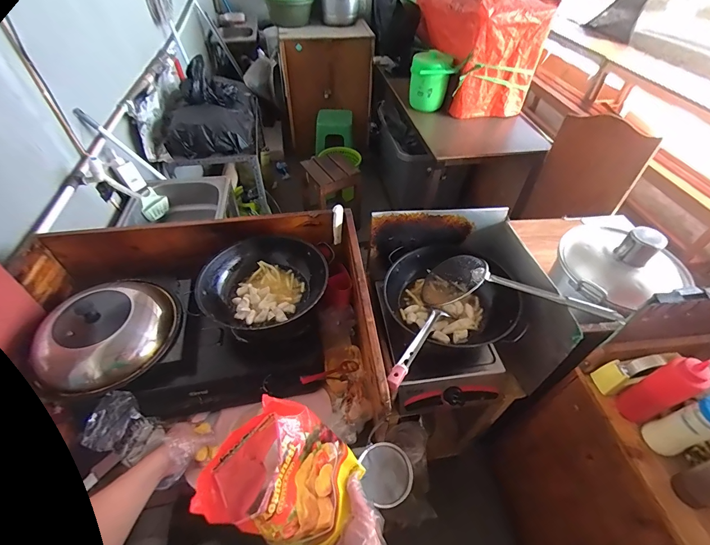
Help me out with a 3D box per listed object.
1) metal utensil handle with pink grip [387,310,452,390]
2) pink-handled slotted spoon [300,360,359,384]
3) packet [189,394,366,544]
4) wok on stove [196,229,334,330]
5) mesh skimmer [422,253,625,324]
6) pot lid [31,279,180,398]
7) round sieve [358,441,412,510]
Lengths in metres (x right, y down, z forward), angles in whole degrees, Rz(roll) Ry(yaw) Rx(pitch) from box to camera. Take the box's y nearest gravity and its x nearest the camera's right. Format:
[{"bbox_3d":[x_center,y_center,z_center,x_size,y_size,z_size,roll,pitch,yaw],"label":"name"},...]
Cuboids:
[{"bbox_3d":[0.145,0.156,0.748,0.034,0.023,0.297,25,33,21],"label":"metal utensil handle with pink grip"},{"bbox_3d":[-0.060,0.248,0.851,0.187,0.025,0.031,5,33,-50],"label":"pink-handled slotted spoon"},{"bbox_3d":[-0.090,0.283,0.466,0.093,0.213,0.144,-23,29,30],"label":"packet"},{"bbox_3d":[-0.224,0.016,0.887,0.311,0.093,0.308,0,48,0],"label":"wok on stove"},{"bbox_3d":[0.365,0.045,0.812,0.430,0.109,0.112,10,45,36],"label":"mesh skimmer"},{"bbox_3d":[-0.571,0.143,0.798,0.261,0.100,0.288,27,53,22],"label":"pot lid"},{"bbox_3d":[0.067,0.414,0.704,0.101,0.029,0.108,0,48,0],"label":"round sieve"}]

